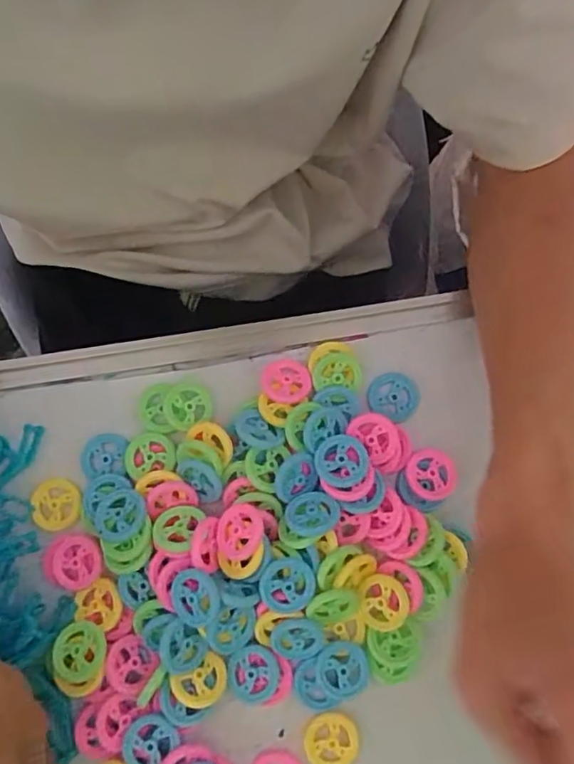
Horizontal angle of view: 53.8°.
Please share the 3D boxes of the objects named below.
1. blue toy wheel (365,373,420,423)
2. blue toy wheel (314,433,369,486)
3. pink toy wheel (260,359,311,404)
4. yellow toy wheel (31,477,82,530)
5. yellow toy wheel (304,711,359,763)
[{"bbox_3d":[0.065,0.008,0.341,0.030,0.004,0.028,0,81,-1],"label":"blue toy wheel"},{"bbox_3d":[0.031,0.044,0.316,0.029,0.004,0.029,0,81,-1],"label":"blue toy wheel"},{"bbox_3d":[-0.001,-0.001,0.340,0.029,0.009,0.027,0,81,-1],"label":"pink toy wheel"},{"bbox_3d":[-0.135,0.071,0.332,0.028,0.006,0.030,0,81,-1],"label":"yellow toy wheel"},{"bbox_3d":[0.024,0.196,0.307,0.029,0.004,0.030,0,81,-1],"label":"yellow toy wheel"}]

